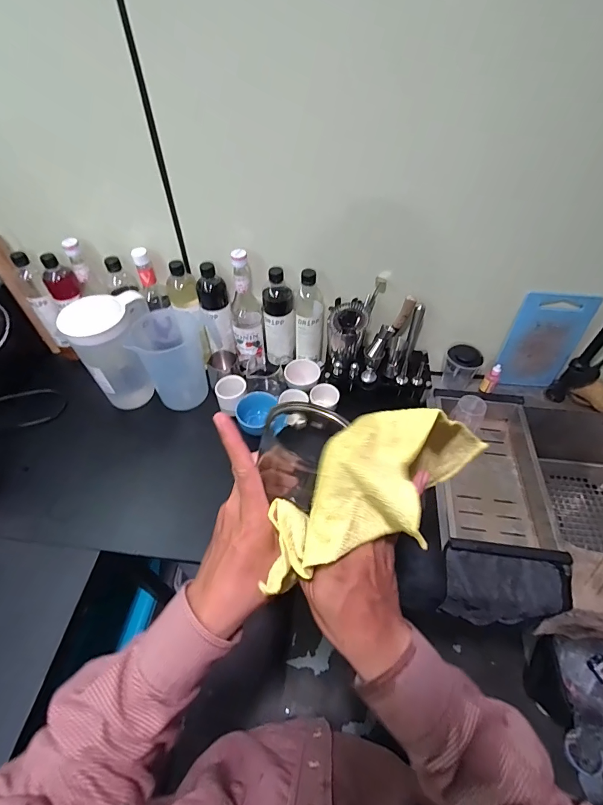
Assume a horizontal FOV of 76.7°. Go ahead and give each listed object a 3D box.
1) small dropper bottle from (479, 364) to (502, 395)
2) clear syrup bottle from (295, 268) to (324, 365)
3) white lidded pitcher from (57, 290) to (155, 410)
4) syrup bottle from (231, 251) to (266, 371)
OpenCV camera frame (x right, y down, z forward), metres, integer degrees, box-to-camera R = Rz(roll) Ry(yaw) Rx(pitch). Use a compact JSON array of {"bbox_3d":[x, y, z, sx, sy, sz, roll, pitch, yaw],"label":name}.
[{"bbox_3d":[0.436,-0.053,0.873,0.029,0.079,0.022,28,56,21],"label":"small dropper bottle"},{"bbox_3d":[0.019,-0.188,0.845,0.065,0.216,0.070,4,51,3],"label":"clear syrup bottle"},{"bbox_3d":[-0.388,-0.109,0.830,0.157,0.231,0.113,-19,53,-15],"label":"white lidded pitcher"},{"bbox_3d":[-0.119,-0.186,0.820,0.068,0.254,0.072,-8,51,-7],"label":"syrup bottle"}]

